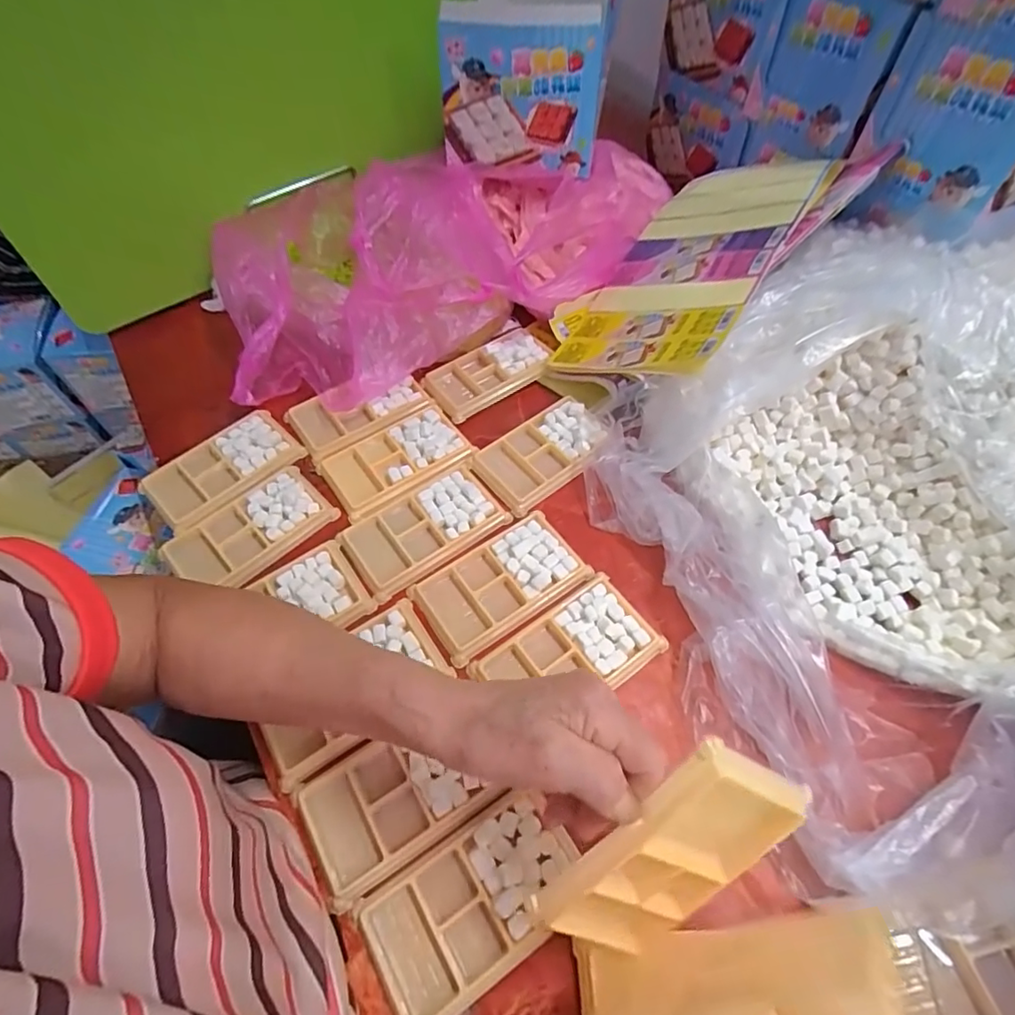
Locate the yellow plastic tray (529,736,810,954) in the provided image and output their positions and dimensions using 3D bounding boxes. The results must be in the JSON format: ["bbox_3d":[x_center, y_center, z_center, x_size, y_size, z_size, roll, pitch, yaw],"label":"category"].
[{"bbox_3d":[0.083,0.176,0.275,0.130,0.078,0.011,-50,20,15],"label":"yellow plastic tray"}]

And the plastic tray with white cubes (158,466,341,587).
[{"bbox_3d":[-0.229,0.020,0.488,0.135,0.010,0.076,-39,64,-20],"label":"plastic tray with white cubes"}]

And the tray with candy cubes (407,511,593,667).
[{"bbox_3d":[-0.005,0.063,0.459,0.133,0.014,0.080,-31,61,-16],"label":"tray with candy cubes"}]

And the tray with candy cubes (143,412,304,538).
[{"bbox_3d":[-0.271,-0.039,0.527,0.080,0.011,0.135,38,66,23],"label":"tray with candy cubes"}]

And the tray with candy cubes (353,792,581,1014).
[{"bbox_3d":[-0.021,0.244,0.339,0.131,0.013,0.079,-30,61,-15],"label":"tray with candy cubes"}]

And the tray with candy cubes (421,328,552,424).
[{"bbox_3d":[-0.018,-0.145,0.589,0.133,0.023,0.076,-31,61,-16],"label":"tray with candy cubes"}]

